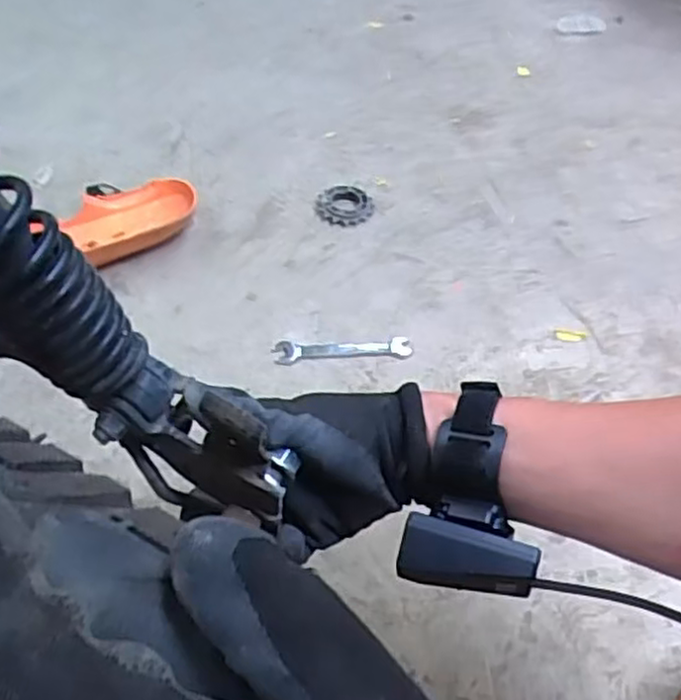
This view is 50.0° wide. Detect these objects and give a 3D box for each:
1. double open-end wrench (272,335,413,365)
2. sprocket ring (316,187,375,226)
[{"bbox_3d":[0.003,-0.002,0.711,0.130,0.006,0.026,-2,49,-2],"label":"double open-end wrench"},{"bbox_3d":[0.004,-0.168,0.847,0.067,0.008,0.070,0,49,0],"label":"sprocket ring"}]

